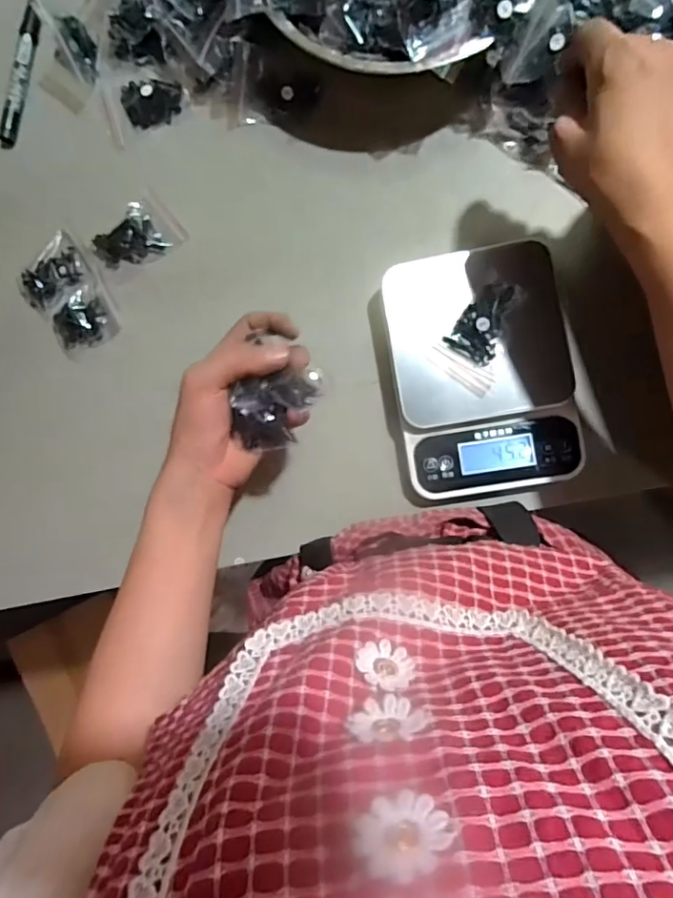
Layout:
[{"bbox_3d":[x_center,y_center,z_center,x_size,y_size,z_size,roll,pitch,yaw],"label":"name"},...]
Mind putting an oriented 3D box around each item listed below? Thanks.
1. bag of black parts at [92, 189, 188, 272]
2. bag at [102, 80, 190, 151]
[{"bbox_3d":[-0.185,-0.195,0.489,0.078,0.013,0.052,-40,83,0],"label":"bag of black parts"},{"bbox_3d":[-0.178,-0.323,0.495,0.078,0.013,0.057,-14,84,3],"label":"bag"}]

